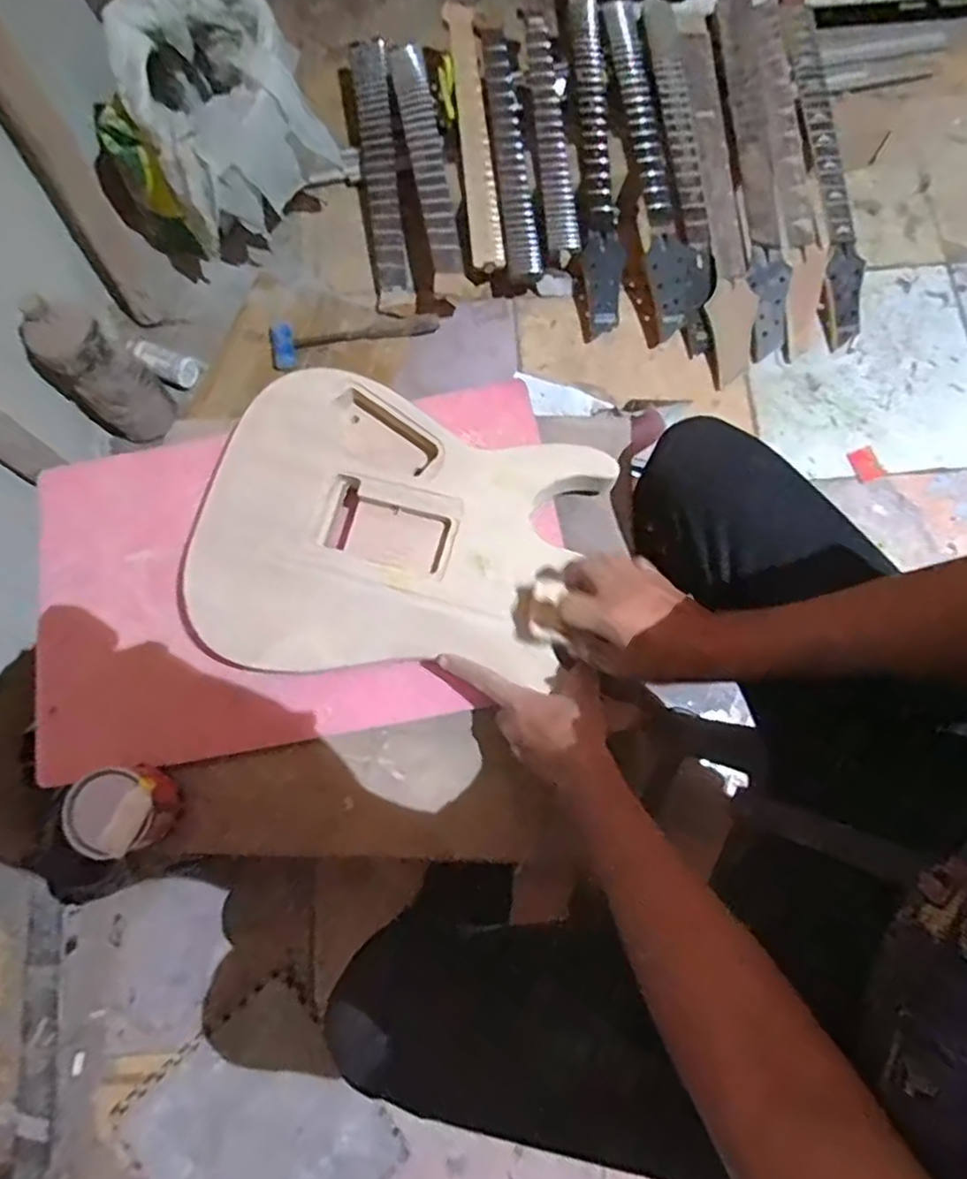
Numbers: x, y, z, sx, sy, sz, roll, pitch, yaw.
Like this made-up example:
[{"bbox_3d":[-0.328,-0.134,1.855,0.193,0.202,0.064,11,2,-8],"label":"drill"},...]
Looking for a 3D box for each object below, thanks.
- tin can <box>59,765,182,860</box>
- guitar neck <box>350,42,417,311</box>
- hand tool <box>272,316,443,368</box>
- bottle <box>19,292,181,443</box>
[{"bbox_3d":[-0.316,0.192,0.567,0.075,0.070,0.072,-2,77,1],"label":"tin can"},{"bbox_3d":[-0.191,-0.770,1.205,0.075,0.025,0.539,-8,84,12],"label":"guitar neck"},{"bbox_3d":[-0.234,-0.468,1.167,0.302,0.032,0.095,-16,77,-3],"label":"hand tool"},{"bbox_3d":[-0.573,-0.321,0.994,0.101,0.296,0.111,0,77,1],"label":"bottle"}]

